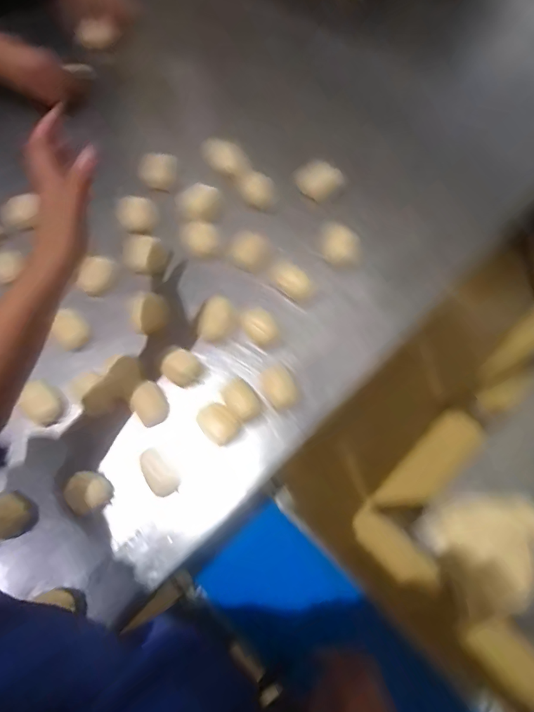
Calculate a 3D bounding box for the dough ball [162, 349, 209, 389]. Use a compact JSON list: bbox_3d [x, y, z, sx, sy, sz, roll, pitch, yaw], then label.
[{"bbox_3d":[-0.114,0.019,0.600,0.052,0.029,0.047,39,77,13],"label":"dough ball"}]

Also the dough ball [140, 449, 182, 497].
[{"bbox_3d":[-0.137,0.145,0.560,0.042,0.036,0.067,-28,74,-8],"label":"dough ball"}]

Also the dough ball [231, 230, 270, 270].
[{"bbox_3d":[-0.025,-0.154,0.649,0.057,0.023,0.061,-1,71,2],"label":"dough ball"}]

